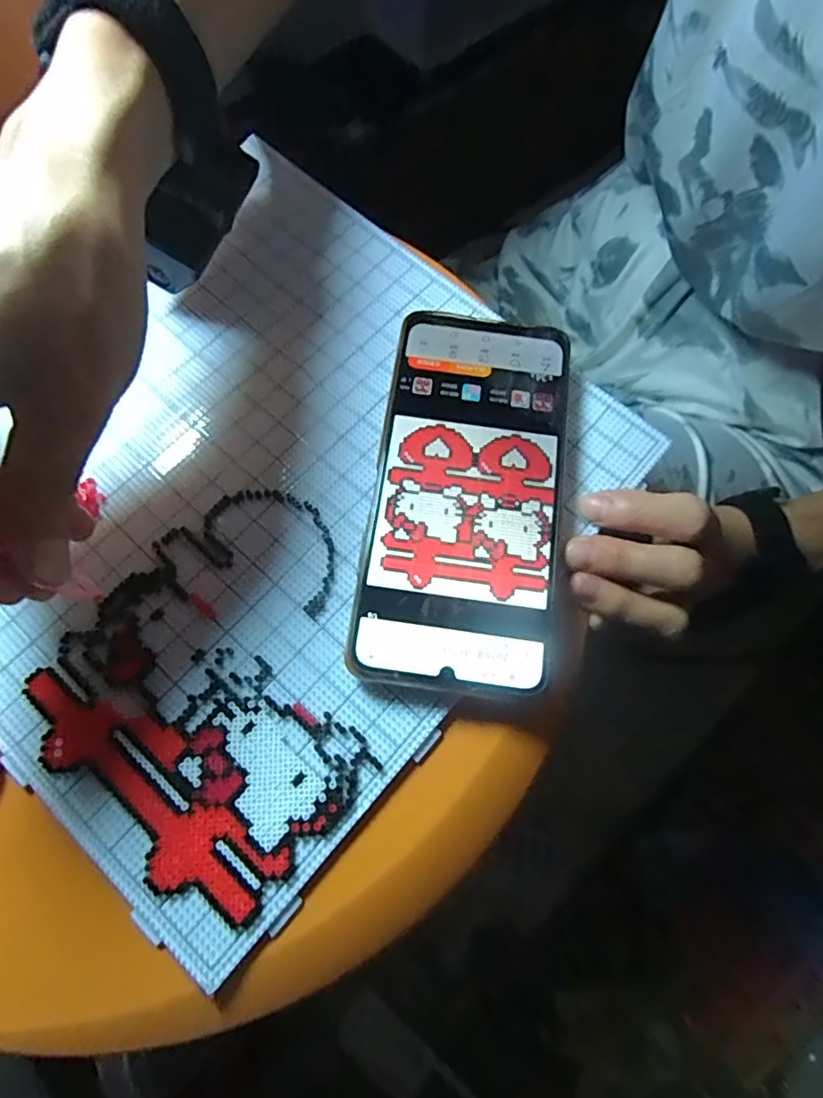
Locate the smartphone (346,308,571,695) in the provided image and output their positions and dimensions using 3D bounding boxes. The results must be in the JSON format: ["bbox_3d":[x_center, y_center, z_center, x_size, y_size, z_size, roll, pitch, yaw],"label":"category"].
[{"bbox_3d":[0.023,-0.026,0.236,0.082,0.014,0.168,7,72,2],"label":"smartphone"}]

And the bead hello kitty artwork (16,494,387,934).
[{"bbox_3d":[-0.067,0.049,0.216,0.123,0.005,0.128,40,77,11],"label":"bead hello kitty artwork"}]

